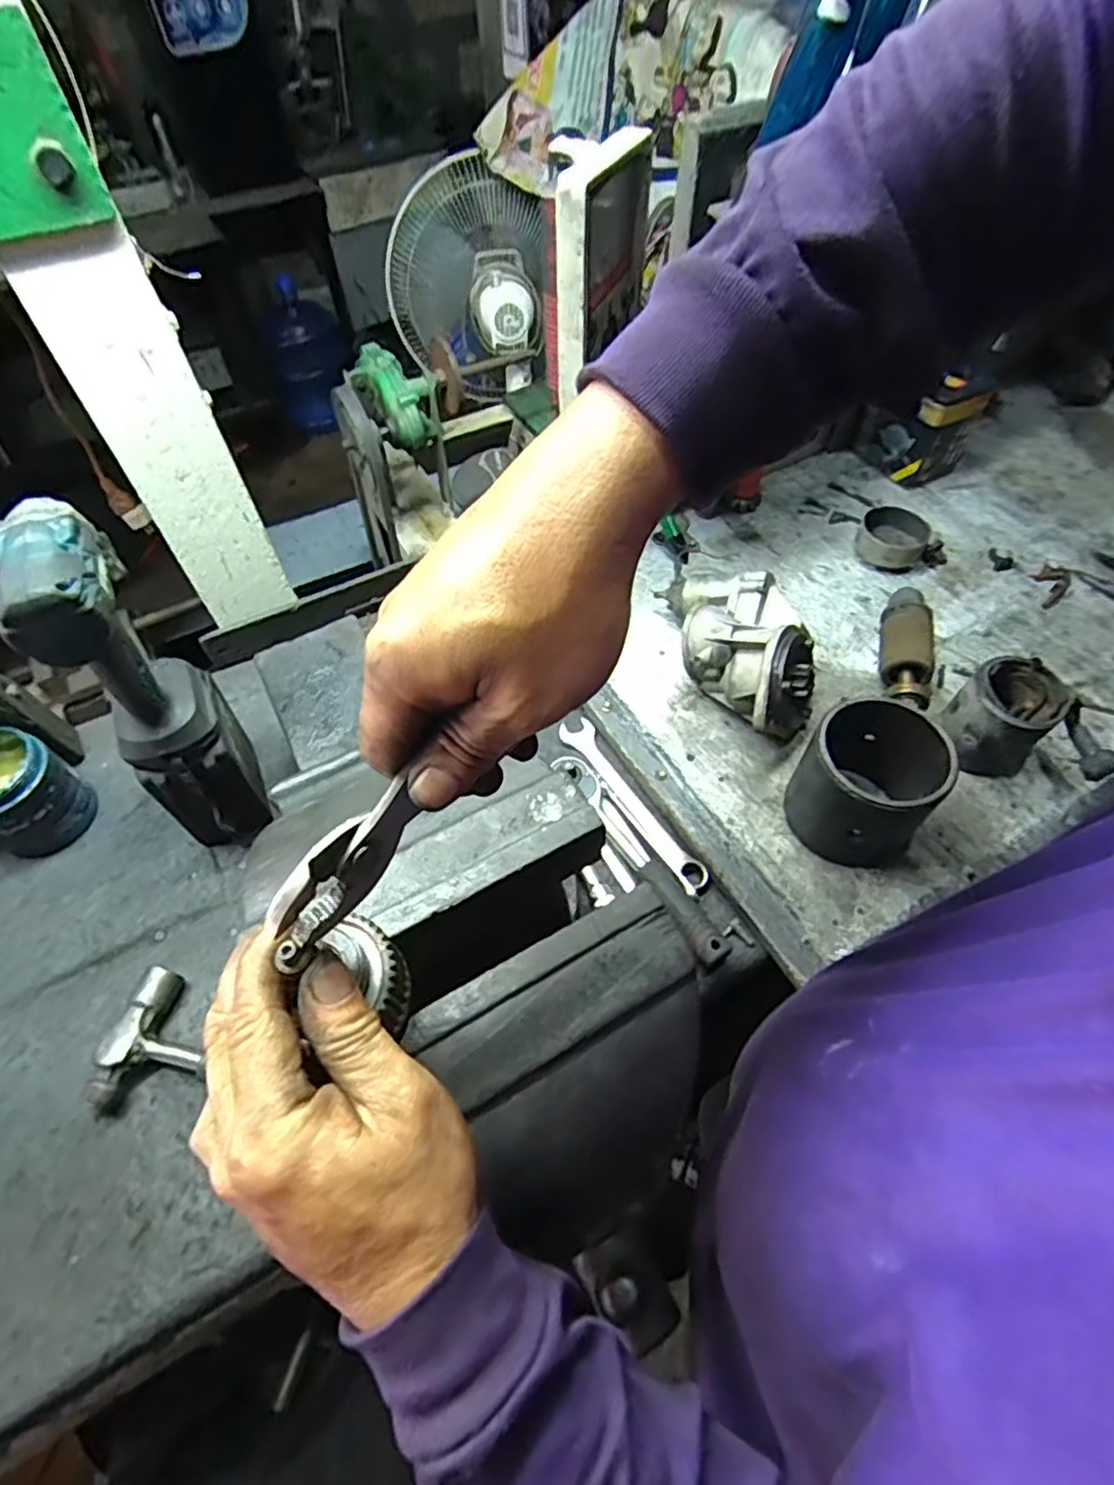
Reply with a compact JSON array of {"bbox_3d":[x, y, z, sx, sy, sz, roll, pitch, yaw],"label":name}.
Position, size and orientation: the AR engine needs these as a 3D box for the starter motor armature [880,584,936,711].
[{"bbox_3d":[0.372,-0.103,0.705,0.055,0.057,0.157,16,57,12],"label":"starter motor armature"}]

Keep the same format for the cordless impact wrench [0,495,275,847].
[{"bbox_3d":[-0.337,-0.037,0.560,0.071,0.319,0.123,-18,57,-11],"label":"cordless impact wrench"}]

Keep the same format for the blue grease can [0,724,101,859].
[{"bbox_3d":[-0.520,0.048,0.647,0.099,0.097,0.091,24,59,16],"label":"blue grease can"}]

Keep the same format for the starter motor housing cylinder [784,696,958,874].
[{"bbox_3d":[0.273,0.039,0.592,0.108,0.123,0.110,-1,55,1],"label":"starter motor housing cylinder"}]

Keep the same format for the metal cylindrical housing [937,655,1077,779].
[{"bbox_3d":[0.419,-0.021,0.637,0.078,0.098,0.078,-1,55,1],"label":"metal cylindrical housing"}]

